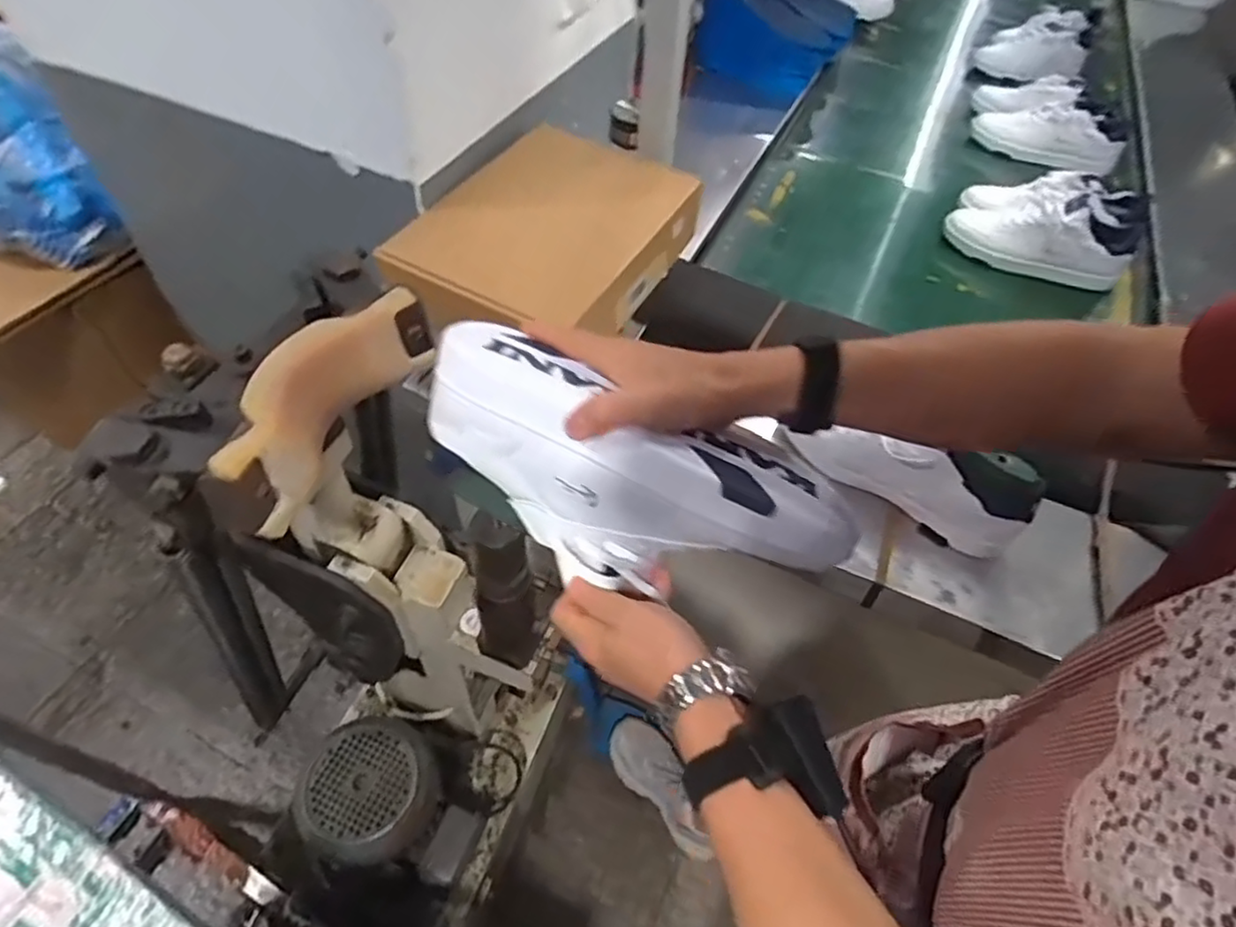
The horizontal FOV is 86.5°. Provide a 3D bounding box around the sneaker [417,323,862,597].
[{"bbox_3d":[0.001,0.007,0.457,0.305,0.110,0.109,24,54,8],"label":"sneaker"}]

